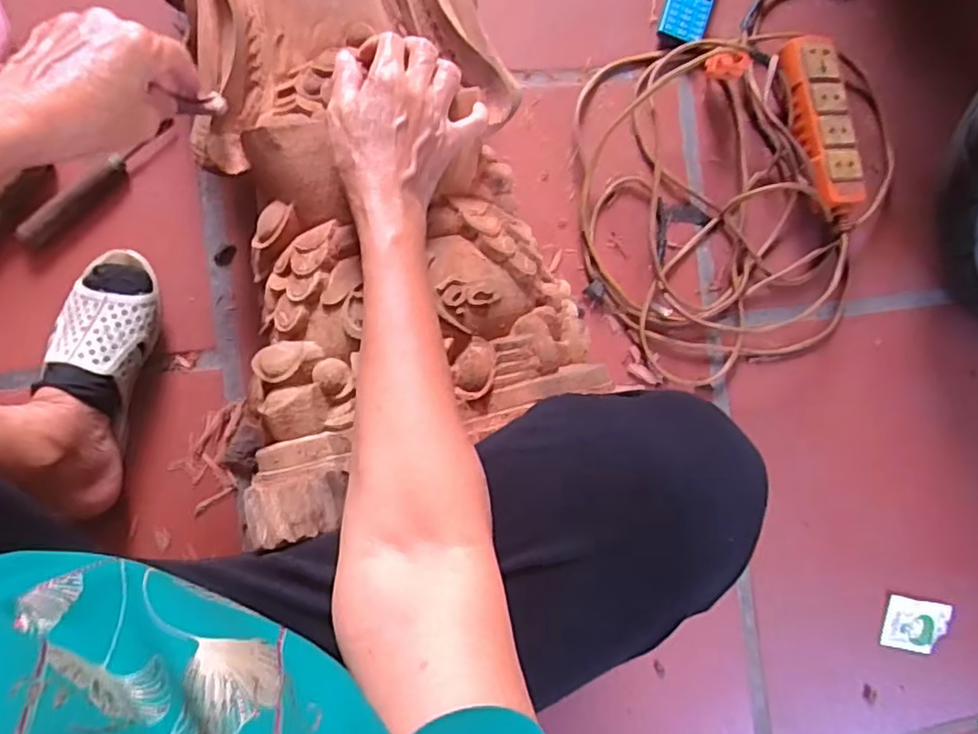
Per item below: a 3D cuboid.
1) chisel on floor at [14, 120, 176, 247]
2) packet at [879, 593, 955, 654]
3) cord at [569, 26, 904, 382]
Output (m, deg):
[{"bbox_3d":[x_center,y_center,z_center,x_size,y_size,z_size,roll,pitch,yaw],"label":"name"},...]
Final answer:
[{"bbox_3d":[-0.367,-0.172,0.592,0.164,0.021,0.024,-43,97,-9],"label":"chisel on floor"},{"bbox_3d":[0.511,0.308,0.745,0.083,0.009,0.061,12,87,-11],"label":"packet"},{"bbox_3d":[0.274,-0.179,0.678,0.349,0.061,0.350,-10,91,-11],"label":"cord"}]

